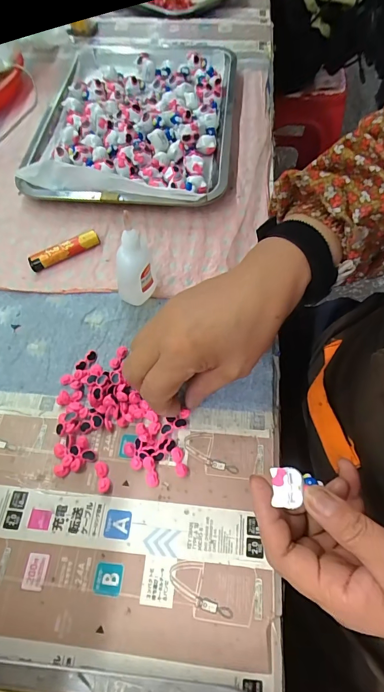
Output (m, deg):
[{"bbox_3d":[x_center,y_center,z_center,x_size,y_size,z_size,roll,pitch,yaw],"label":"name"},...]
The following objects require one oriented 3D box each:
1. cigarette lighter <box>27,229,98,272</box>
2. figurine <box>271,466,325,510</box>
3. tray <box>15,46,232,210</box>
[{"bbox_3d":[-0.144,-0.108,0.393,0.079,0.016,0.019,-25,66,-12],"label":"cigarette lighter"},{"bbox_3d":[0.070,0.095,0.235,0.029,0.010,0.025,1,64,1],"label":"figurine"},{"bbox_3d":[-0.078,-0.314,0.471,0.259,0.045,0.319,5,64,3],"label":"tray"}]

